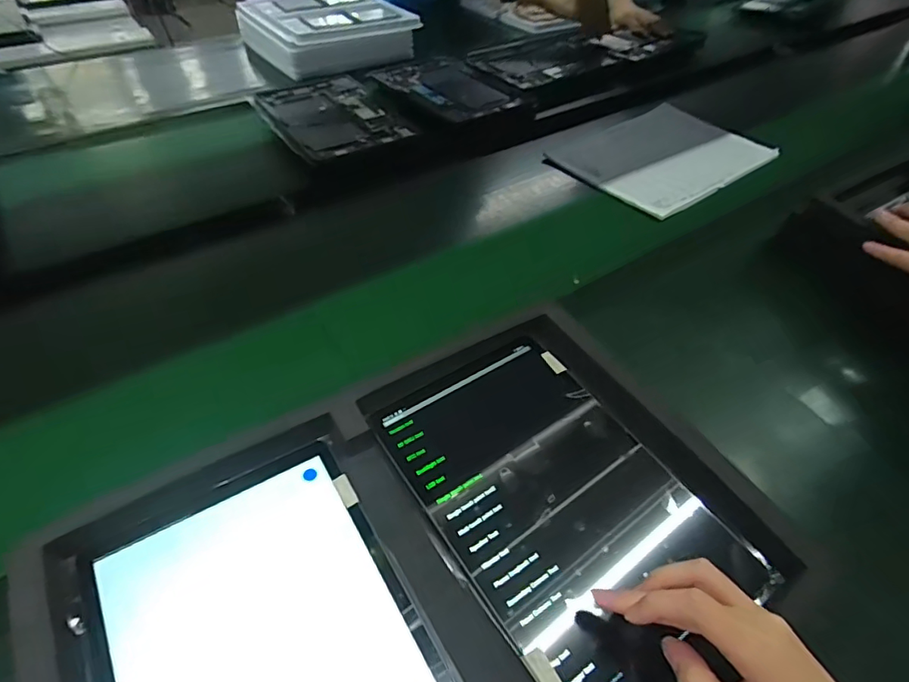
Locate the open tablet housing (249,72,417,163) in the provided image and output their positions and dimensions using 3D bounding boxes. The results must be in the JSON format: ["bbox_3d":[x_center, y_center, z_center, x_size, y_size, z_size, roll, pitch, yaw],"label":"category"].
[{"bbox_3d":[-0.186,-0.339,0.782,0.166,0.008,0.241,-23,51,-24],"label":"open tablet housing"}]

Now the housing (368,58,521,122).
[{"bbox_3d":[-0.012,-0.418,0.856,0.150,0.014,0.246,-27,53,-27],"label":"housing"}]

